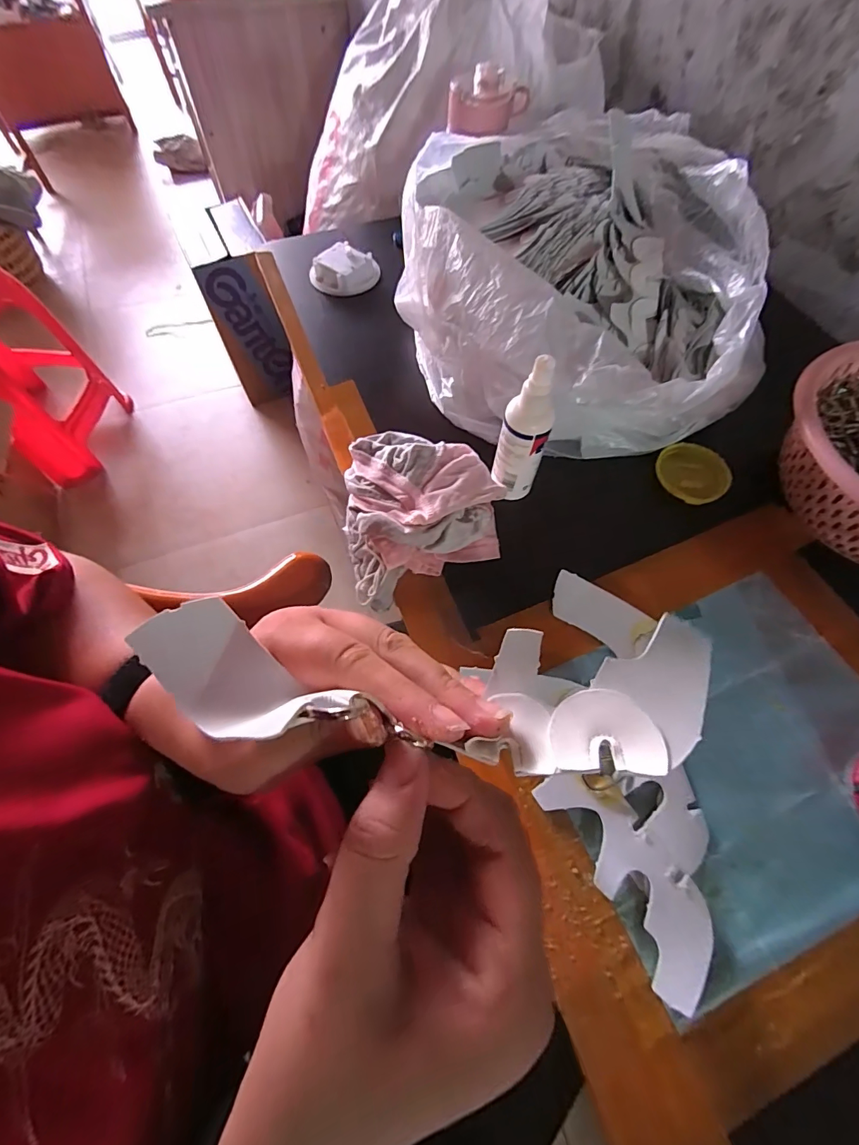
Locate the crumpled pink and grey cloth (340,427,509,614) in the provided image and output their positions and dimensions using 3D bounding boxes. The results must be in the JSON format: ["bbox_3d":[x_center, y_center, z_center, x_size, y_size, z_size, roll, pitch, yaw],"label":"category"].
[{"bbox_3d":[-0.011,-0.061,0.360,0.127,0.059,0.134,-13,64,-7],"label":"crumpled pink and grey cloth"}]

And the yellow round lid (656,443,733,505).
[{"bbox_3d":[0.244,-0.093,0.405,0.062,0.010,0.062,0,63,-1],"label":"yellow round lid"}]

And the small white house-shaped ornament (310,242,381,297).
[{"bbox_3d":[-0.104,-0.365,0.525,0.077,0.027,0.062,15,64,7],"label":"small white house-shaped ornament"}]

